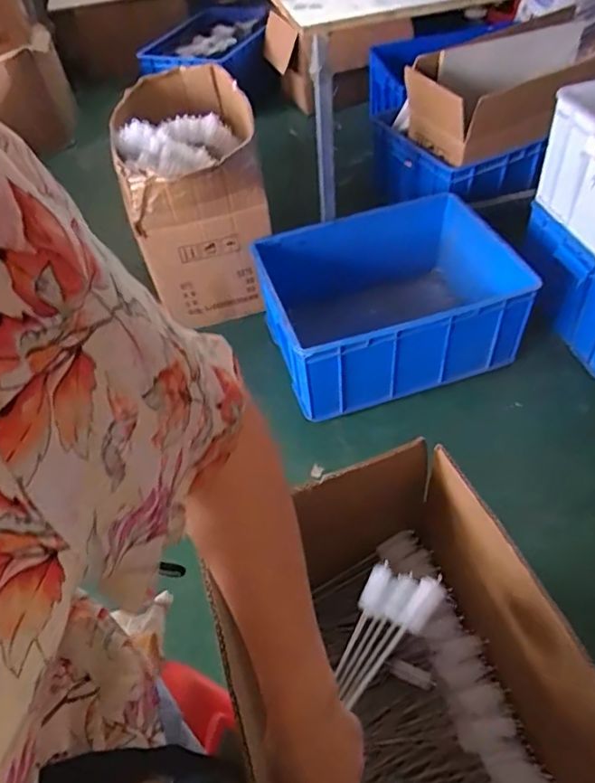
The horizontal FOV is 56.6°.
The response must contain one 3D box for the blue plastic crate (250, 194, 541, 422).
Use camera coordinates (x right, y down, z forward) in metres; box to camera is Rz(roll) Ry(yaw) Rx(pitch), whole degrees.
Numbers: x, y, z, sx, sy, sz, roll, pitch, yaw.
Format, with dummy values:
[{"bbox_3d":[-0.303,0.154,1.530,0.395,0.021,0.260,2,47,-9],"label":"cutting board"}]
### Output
[{"bbox_3d":[0.214,-0.201,1.354,0.563,0.280,0.428,-13,49,-5],"label":"blue plastic crate"}]

